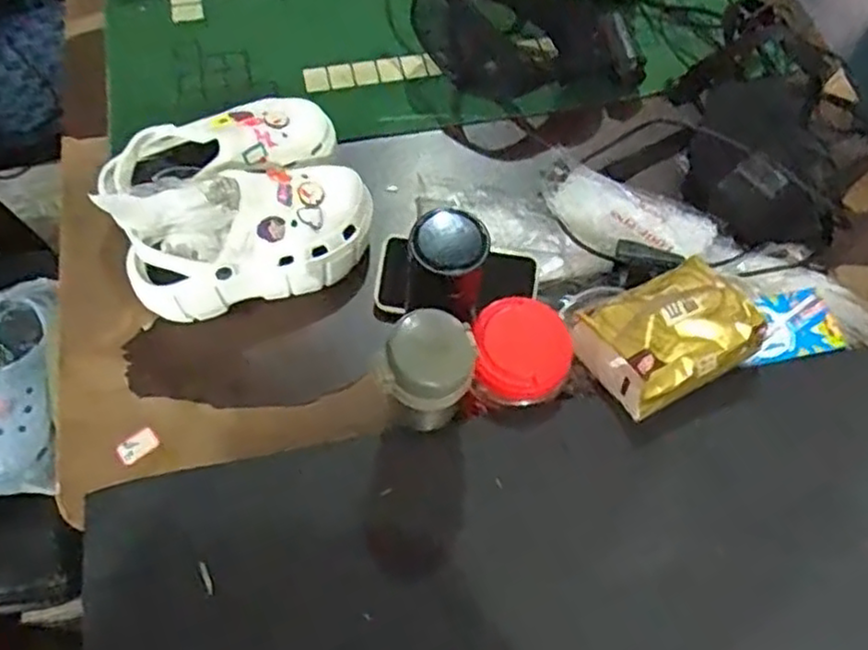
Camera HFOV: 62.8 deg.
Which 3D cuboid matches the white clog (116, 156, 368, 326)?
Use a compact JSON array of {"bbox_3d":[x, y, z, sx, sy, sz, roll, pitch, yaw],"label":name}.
[{"bbox_3d":[-0.179,-0.086,0.711,0.245,0.099,0.107,-29,68,-16],"label":"white clog"}]

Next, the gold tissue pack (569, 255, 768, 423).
[{"bbox_3d":[0.201,0.007,0.616,0.141,0.061,0.107,-24,64,-12],"label":"gold tissue pack"}]

